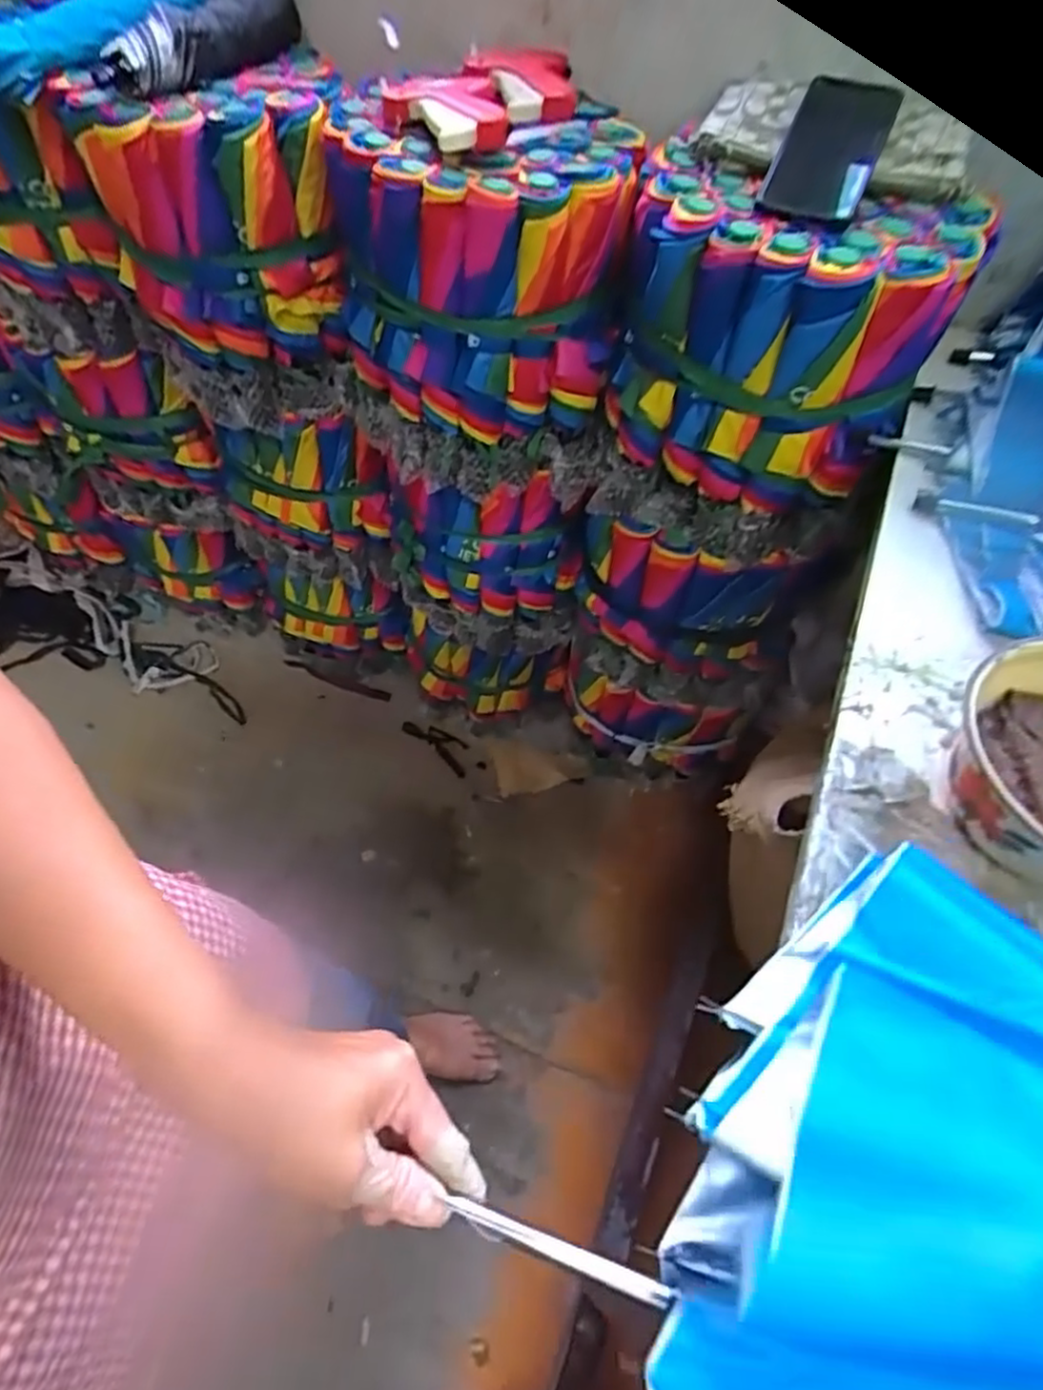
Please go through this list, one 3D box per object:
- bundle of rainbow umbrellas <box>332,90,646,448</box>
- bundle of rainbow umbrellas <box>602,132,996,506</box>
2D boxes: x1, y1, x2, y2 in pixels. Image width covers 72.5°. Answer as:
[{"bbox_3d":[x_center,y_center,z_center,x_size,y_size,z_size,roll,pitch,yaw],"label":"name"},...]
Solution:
[{"bbox_3d":[-0.057,-0.408,0.697,0.299,0.230,0.165,9,57,4],"label":"bundle of rainbow umbrellas"},{"bbox_3d":[0.204,-0.312,0.636,0.267,0.219,0.140,39,64,22],"label":"bundle of rainbow umbrellas"}]

